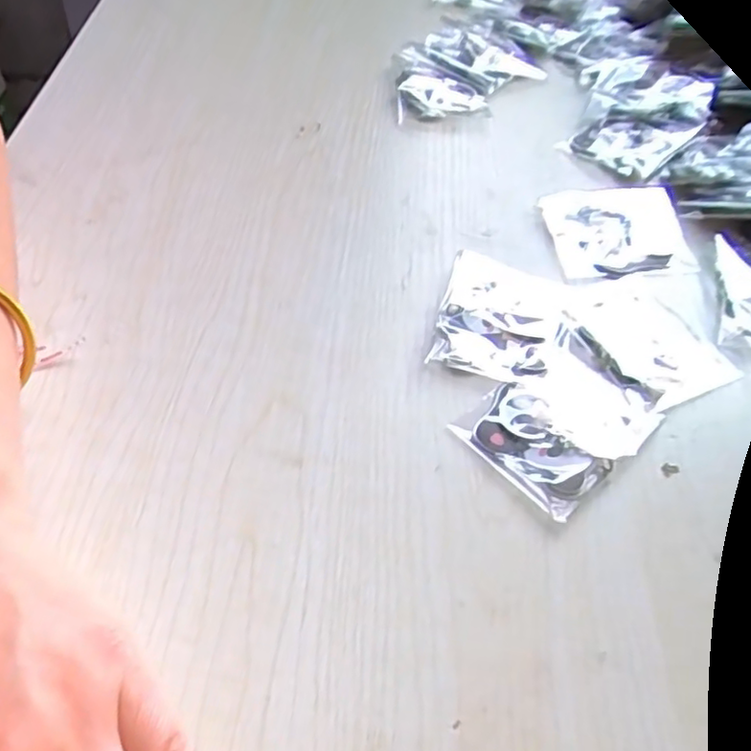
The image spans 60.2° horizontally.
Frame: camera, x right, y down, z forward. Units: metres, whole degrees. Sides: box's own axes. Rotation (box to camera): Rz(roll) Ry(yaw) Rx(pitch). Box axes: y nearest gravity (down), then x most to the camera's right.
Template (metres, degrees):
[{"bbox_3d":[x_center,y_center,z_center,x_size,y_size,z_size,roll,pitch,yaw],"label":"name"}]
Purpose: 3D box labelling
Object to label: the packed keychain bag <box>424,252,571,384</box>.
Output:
[{"bbox_3d":[0.056,-0.025,0.290,0.053,0.008,0.063,15,53,8],"label":"packed keychain bag"}]

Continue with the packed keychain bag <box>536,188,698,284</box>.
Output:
[{"bbox_3d":[0.124,-0.072,0.332,0.070,0.013,0.058,-6,53,-7],"label":"packed keychain bag"}]

